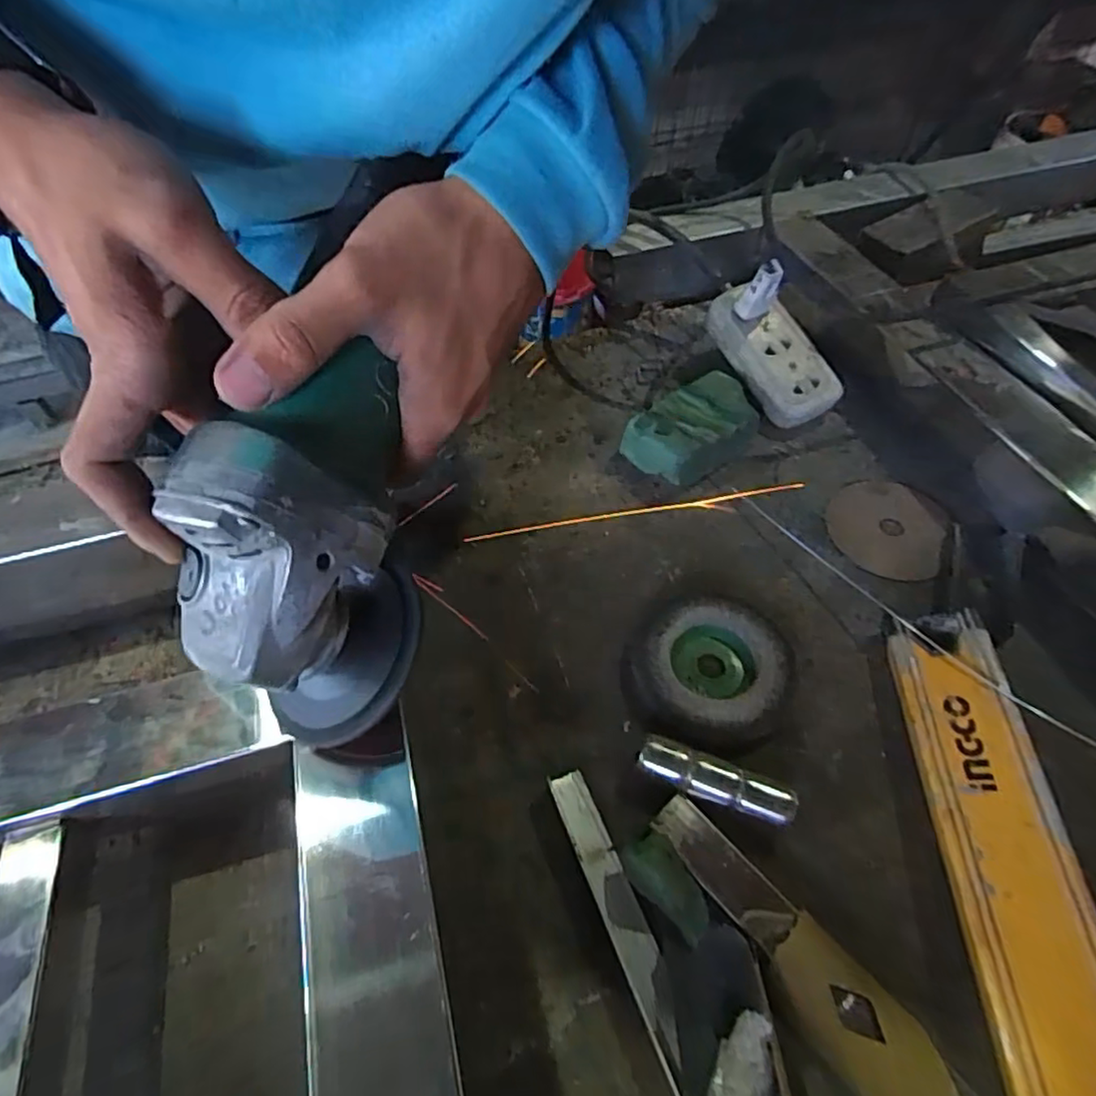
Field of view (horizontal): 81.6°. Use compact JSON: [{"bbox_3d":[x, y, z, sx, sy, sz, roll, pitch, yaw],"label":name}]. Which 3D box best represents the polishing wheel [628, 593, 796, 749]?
[{"bbox_3d":[0.093,0.070,0.365,0.087,0.018,0.091,0,53,1],"label":"polishing wheel"}]

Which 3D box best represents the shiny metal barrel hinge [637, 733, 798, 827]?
[{"bbox_3d":[0.084,0.119,0.325,0.076,0.023,0.020,18,55,14],"label":"shiny metal barrel hinge"}]

